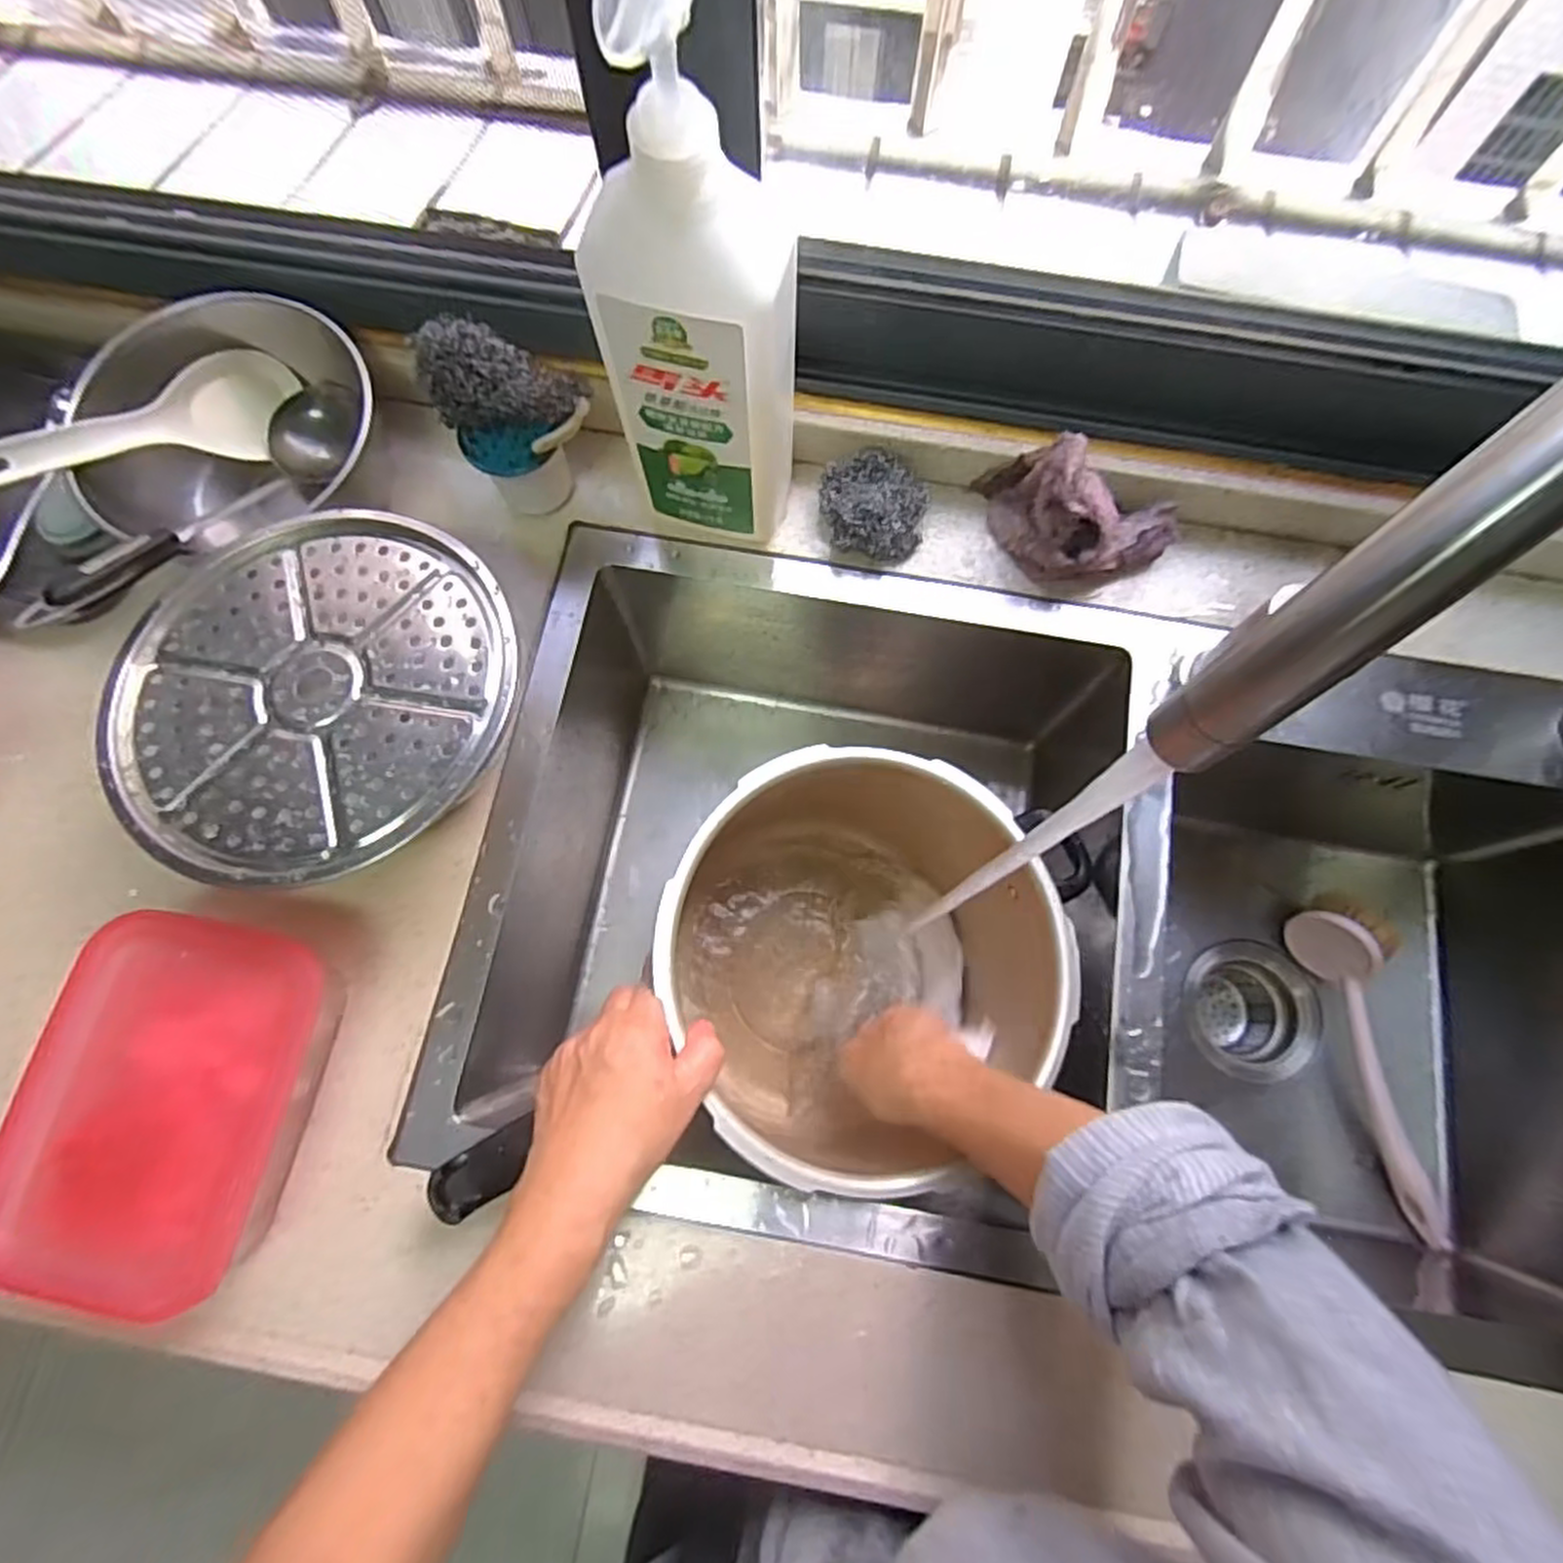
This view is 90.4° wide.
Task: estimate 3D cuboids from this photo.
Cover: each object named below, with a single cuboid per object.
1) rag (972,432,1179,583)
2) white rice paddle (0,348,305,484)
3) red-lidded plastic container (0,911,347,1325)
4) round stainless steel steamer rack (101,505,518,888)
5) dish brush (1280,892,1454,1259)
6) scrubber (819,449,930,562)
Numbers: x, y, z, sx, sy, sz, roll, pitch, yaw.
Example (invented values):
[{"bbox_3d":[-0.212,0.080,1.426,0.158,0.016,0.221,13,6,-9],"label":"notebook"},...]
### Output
[{"bbox_3d":[0.191,-0.169,0.499,0.131,0.074,0.064,21,76,4],"label":"rag"},{"bbox_3d":[-0.402,-0.225,0.496,0.034,0.059,0.185,44,56,9],"label":"white rice paddle"},{"bbox_3d":[-0.316,0.170,0.415,0.134,0.065,0.181,10,75,1],"label":"red-lidded plastic container"},{"bbox_3d":[-0.248,-0.052,0.407,0.216,0.025,0.198,0,75,-1],"label":"round stainless steel steamer rack"},{"bbox_3d":[0.473,0.213,0.593,0.073,0.061,0.254,-13,76,-5],"label":"dish brush"},{"bbox_3d":[0.062,-0.184,0.524,0.070,0.031,0.064,7,75,0],"label":"scrubber"}]

